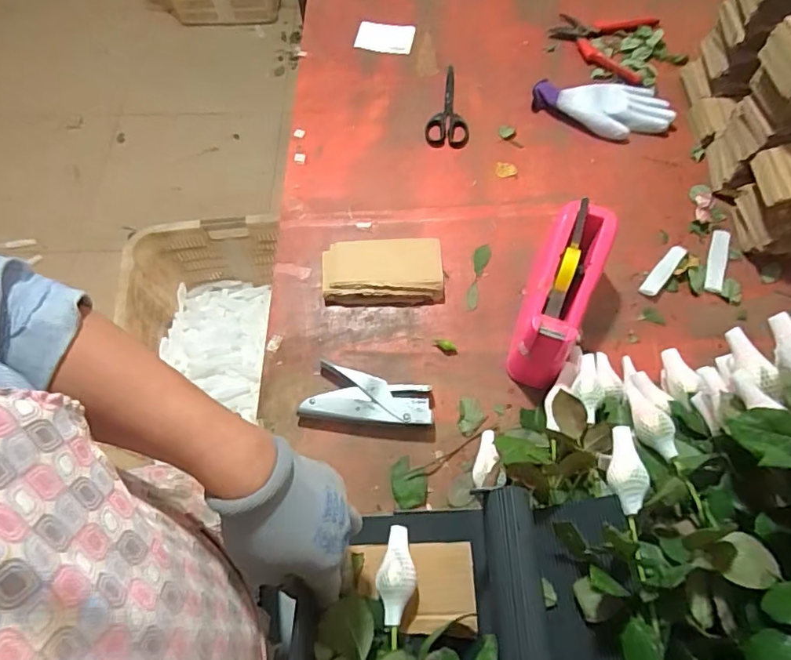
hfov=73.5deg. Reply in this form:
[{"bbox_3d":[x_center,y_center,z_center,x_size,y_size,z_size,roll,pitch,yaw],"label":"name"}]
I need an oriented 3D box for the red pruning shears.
[{"bbox_3d":[0.343,-0.487,0.883,0.159,0.013,0.152,22,70,10],"label":"red pruning shears"}]

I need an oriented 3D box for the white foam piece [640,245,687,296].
[{"bbox_3d":[0.353,-0.080,0.697,0.021,0.009,0.089,37,72,17],"label":"white foam piece"}]

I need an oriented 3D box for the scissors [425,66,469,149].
[{"bbox_3d":[0.084,-0.355,0.830,0.065,0.012,0.164,4,68,3],"label":"scissors"}]

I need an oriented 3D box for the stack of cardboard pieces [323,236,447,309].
[{"bbox_3d":[-0.017,-0.077,0.689,0.153,0.031,0.090,0,65,2],"label":"stack of cardboard pieces"}]

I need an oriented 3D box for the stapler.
[{"bbox_3d":[-0.032,0.078,0.621,0.147,0.026,0.063,6,65,5],"label":"stapler"}]

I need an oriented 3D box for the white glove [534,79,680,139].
[{"bbox_3d":[0.317,-0.337,0.802,0.202,0.034,0.096,2,68,2],"label":"white glove"}]

